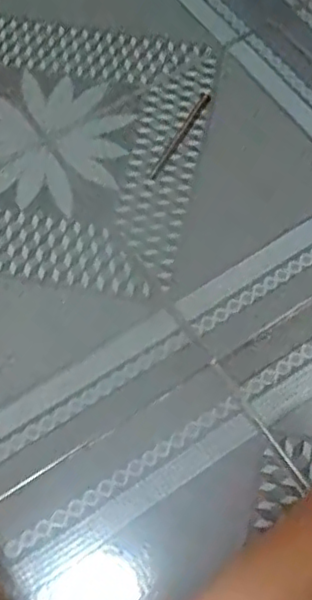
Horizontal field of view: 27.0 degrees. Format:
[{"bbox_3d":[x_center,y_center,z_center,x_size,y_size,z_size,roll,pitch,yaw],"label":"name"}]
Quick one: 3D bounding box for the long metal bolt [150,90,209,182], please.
[{"bbox_3d":[0.027,-0.175,0.683,0.011,0.008,0.121,26,67,11],"label":"long metal bolt"}]

